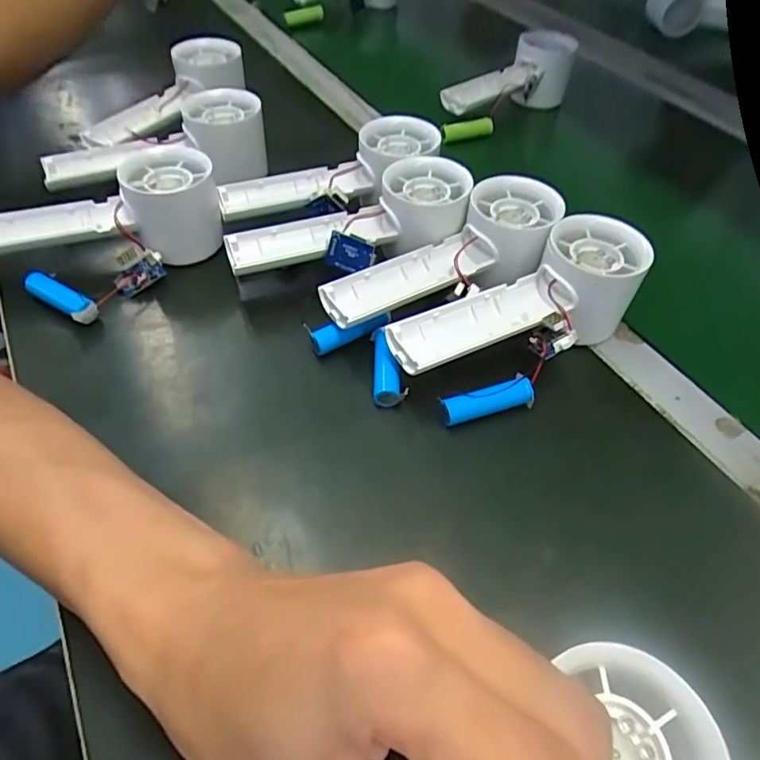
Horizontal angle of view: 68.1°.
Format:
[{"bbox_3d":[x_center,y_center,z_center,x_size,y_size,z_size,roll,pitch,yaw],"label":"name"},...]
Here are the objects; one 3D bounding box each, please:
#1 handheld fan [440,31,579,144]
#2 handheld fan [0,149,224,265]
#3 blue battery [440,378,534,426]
[{"bbox_3d":[0.119,-0.284,0.543,0.059,0.064,0.156,36,57,25],"label":"handheld fan"},{"bbox_3d":[-0.185,-0.107,0.364,0.154,0.057,0.058,-12,51,-13],"label":"handheld fan"},{"bbox_3d":[0.058,0.010,0.299,0.050,0.013,0.011,-14,51,-14],"label":"blue battery"}]

